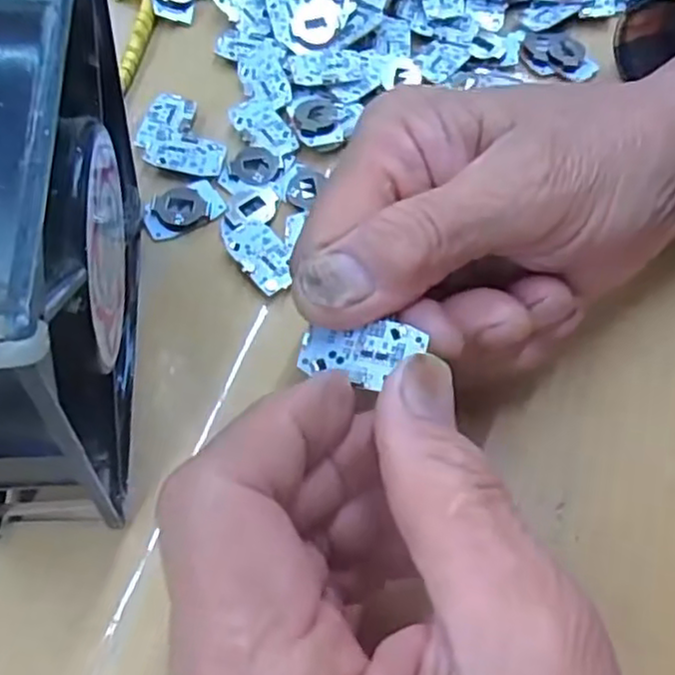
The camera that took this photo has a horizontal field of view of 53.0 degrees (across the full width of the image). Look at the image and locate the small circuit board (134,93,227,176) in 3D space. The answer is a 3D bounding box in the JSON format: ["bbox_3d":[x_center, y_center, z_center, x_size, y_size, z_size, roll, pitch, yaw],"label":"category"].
[{"bbox_3d":[-0.061,-0.082,0.268,0.034,0.004,0.037,6,63,0],"label":"small circuit board"}]

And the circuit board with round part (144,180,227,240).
[{"bbox_3d":[-0.058,-0.049,0.254,0.029,0.005,0.018,-24,67,-15],"label":"circuit board with round part"}]

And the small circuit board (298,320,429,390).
[{"bbox_3d":[0.006,0.004,0.163,0.030,0.004,0.015,-1,62,12],"label":"small circuit board"}]

